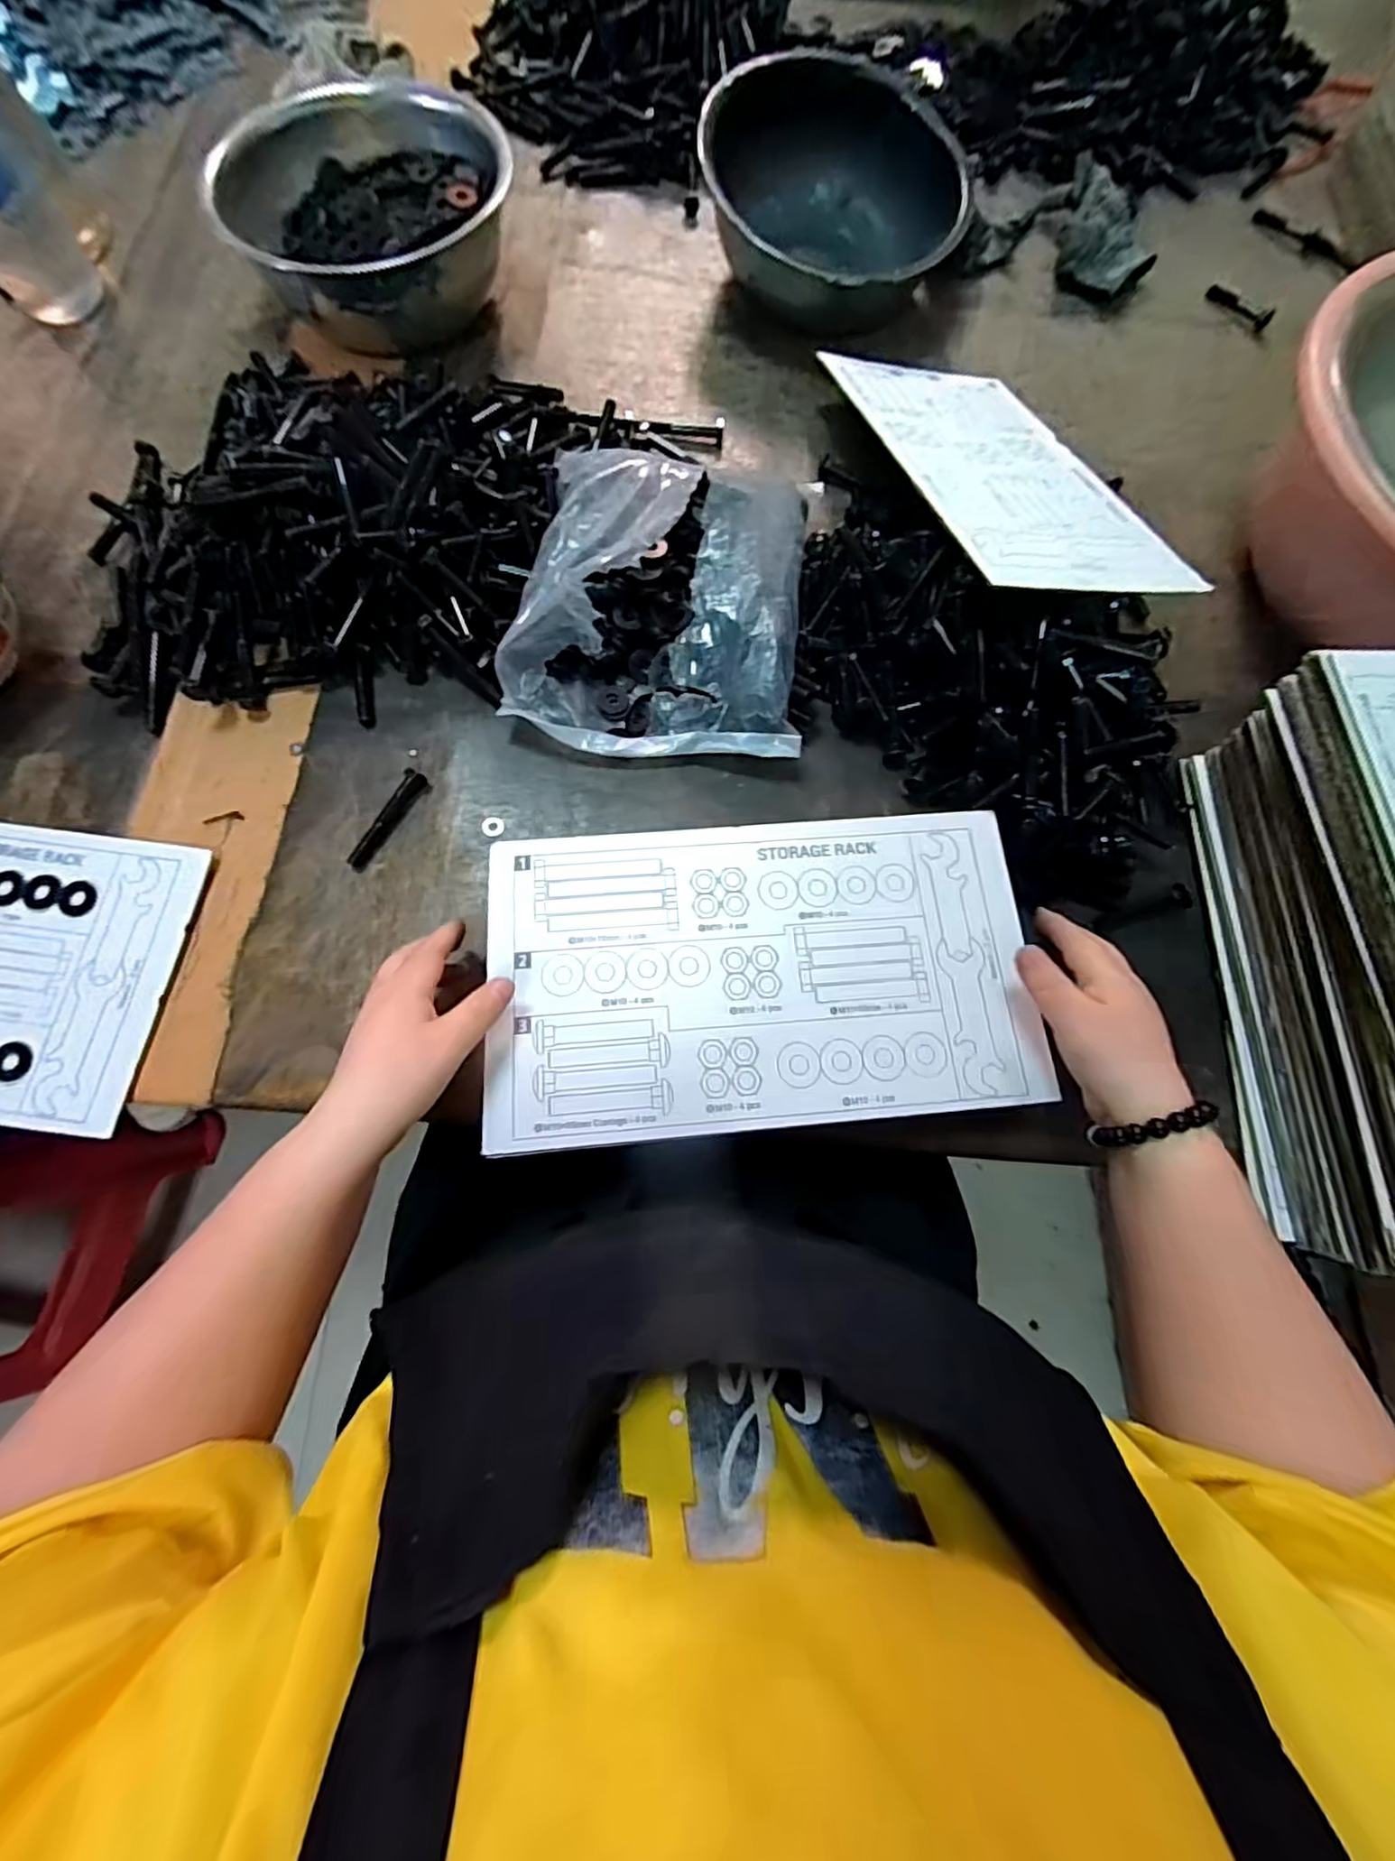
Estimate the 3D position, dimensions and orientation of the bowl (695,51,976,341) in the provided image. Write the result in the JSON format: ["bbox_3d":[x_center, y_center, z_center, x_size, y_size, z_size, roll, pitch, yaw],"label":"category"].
[{"bbox_3d":[0.123,-0.664,0.573,0.233,0.098,0.193,15,73,3],"label":"bowl"}]

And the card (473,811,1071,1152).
[{"bbox_3d":[0.040,0.021,0.384,0.327,0.008,0.187,-4,73,-3],"label":"card"}]

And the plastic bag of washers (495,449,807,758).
[{"bbox_3d":[-0.024,-0.251,0.457,0.214,0.076,0.238,6,73,0],"label":"plastic bag of washers"}]

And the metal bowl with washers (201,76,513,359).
[{"bbox_3d":[-0.275,-0.620,0.543,0.221,0.104,0.184,6,73,0],"label":"metal bowl with washers"}]

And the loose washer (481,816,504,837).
[{"bbox_3d":[-0.145,-0.074,0.442,0.015,0.004,0.016,-28,76,-9],"label":"loose washer"}]

